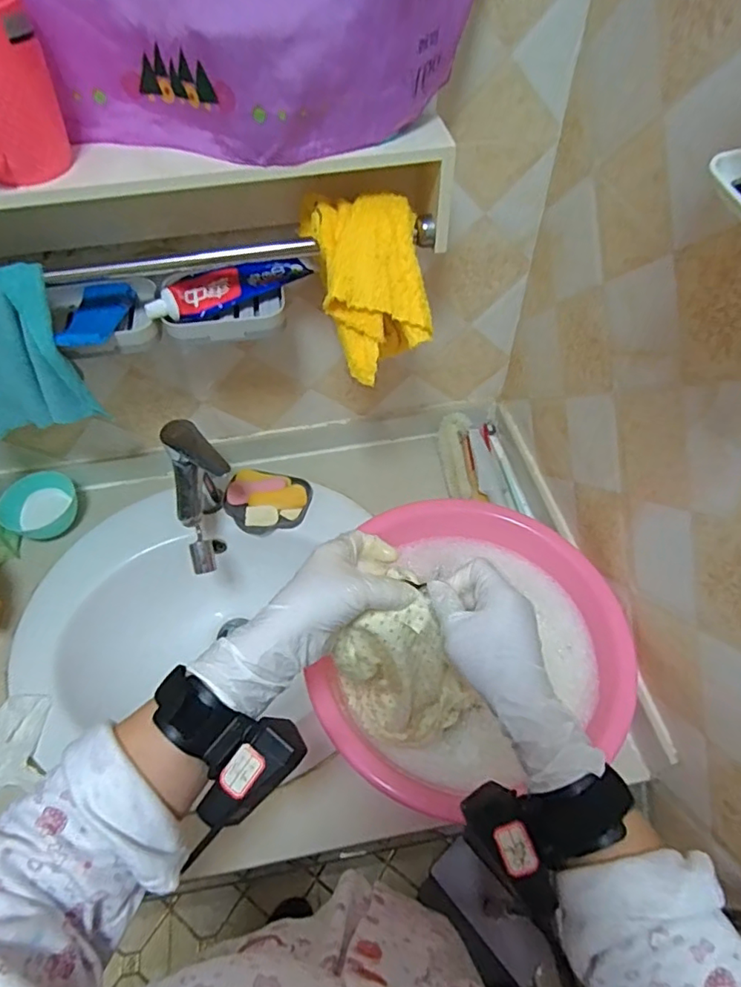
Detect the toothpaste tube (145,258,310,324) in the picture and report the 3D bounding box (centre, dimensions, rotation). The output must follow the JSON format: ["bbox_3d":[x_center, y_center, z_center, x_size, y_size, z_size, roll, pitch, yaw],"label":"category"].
[{"bbox_3d":[-0.148,-0.216,0.589,0.171,0.037,0.028,-26,58,-17],"label":"toothpaste tube"}]

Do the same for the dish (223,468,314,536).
[{"bbox_3d":[-0.151,0.011,0.807,0.121,0.033,0.094,8,54,7],"label":"dish"}]

